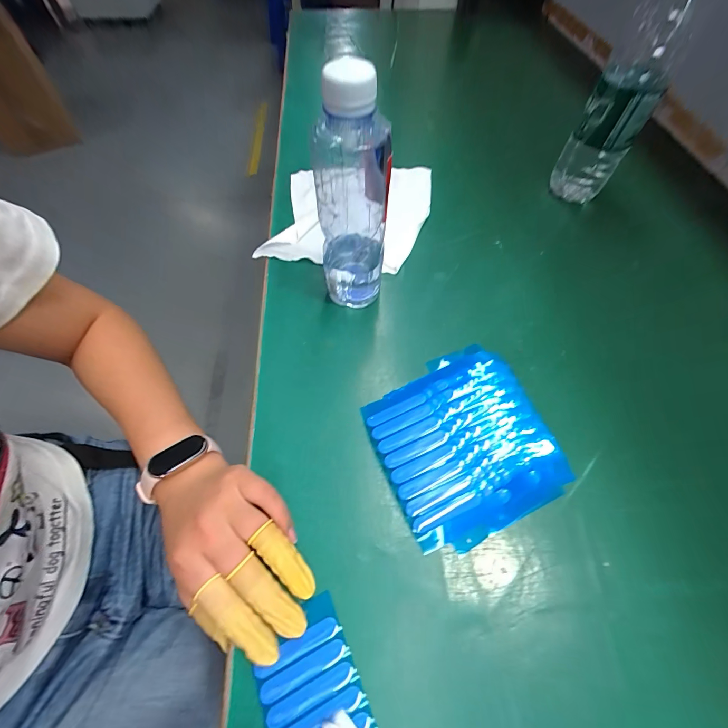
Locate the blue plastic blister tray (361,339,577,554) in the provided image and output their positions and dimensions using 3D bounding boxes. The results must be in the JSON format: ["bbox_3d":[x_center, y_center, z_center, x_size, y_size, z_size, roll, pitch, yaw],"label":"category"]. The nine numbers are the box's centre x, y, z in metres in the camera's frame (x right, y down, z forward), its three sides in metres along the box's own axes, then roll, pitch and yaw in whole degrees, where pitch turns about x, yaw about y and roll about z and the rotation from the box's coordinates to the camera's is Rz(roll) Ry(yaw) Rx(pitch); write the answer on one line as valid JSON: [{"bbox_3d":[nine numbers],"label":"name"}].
[{"bbox_3d":[0.079,0.054,0.255,0.133,0.022,0.134,-20,62,-12],"label":"blue plastic blister tray"}]

